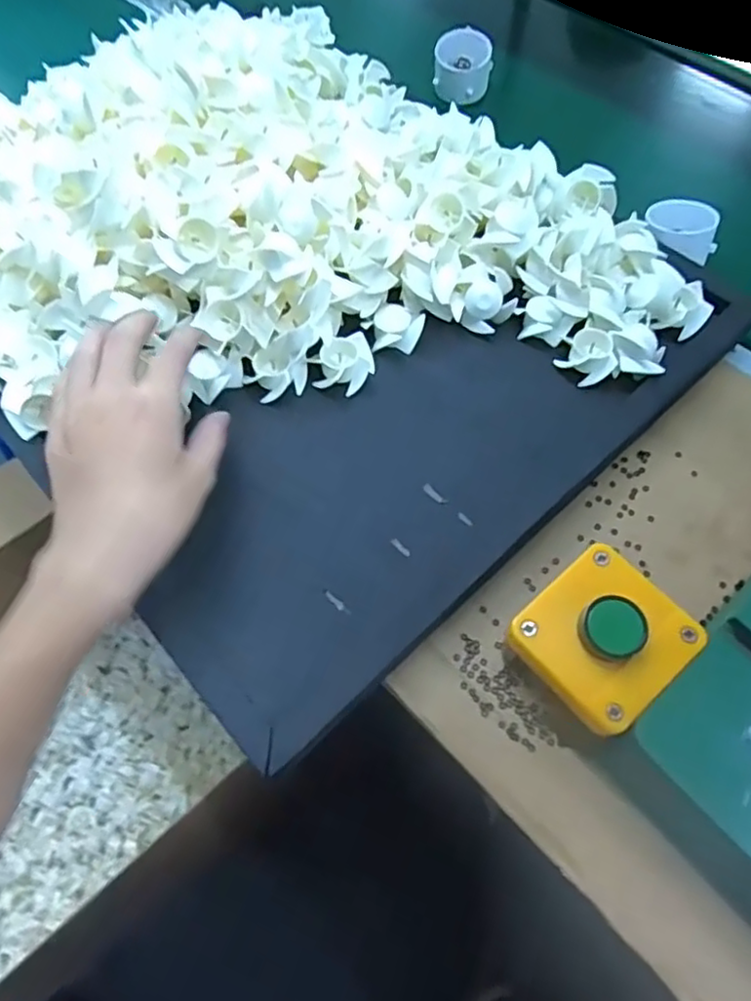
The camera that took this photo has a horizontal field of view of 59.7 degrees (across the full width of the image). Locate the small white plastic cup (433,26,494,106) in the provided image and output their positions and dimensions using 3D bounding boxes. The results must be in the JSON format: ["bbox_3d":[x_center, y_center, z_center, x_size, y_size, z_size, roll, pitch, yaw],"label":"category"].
[{"bbox_3d":[0.082,-0.403,0.610,0.053,0.040,0.056,7,61,4],"label":"small white plastic cup"}]

